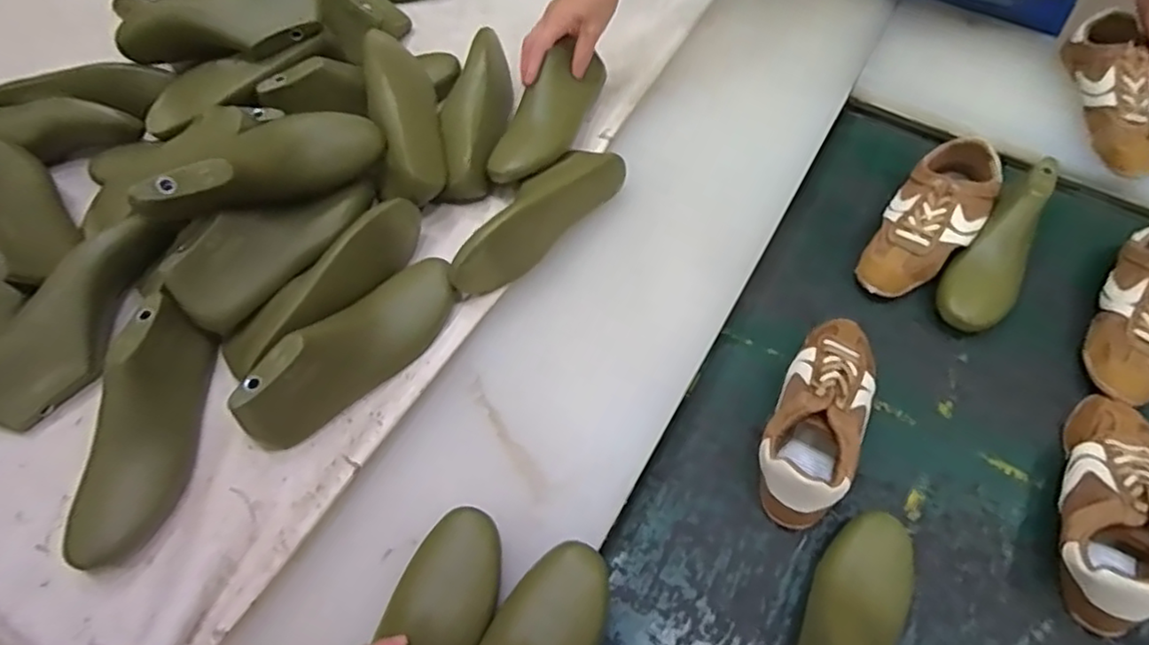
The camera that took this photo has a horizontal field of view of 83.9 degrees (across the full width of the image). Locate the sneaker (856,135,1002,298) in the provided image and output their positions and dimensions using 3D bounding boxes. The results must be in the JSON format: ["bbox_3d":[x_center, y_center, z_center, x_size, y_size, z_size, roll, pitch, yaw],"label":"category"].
[{"bbox_3d":[0.435,-0.123,0.778,0.096,0.075,0.226,32,66,16],"label":"sneaker"}]

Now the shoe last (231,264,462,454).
[{"bbox_3d":[-0.215,0.019,0.634,0.068,0.079,0.252,37,68,18],"label":"shoe last"}]

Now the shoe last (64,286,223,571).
[{"bbox_3d":[-0.402,0.093,0.594,0.074,0.073,0.245,5,62,3],"label":"shoe last"}]

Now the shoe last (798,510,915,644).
[{"bbox_3d":[0.241,0.278,0.549,0.080,0.091,0.255,26,65,13],"label":"shoe last"}]

